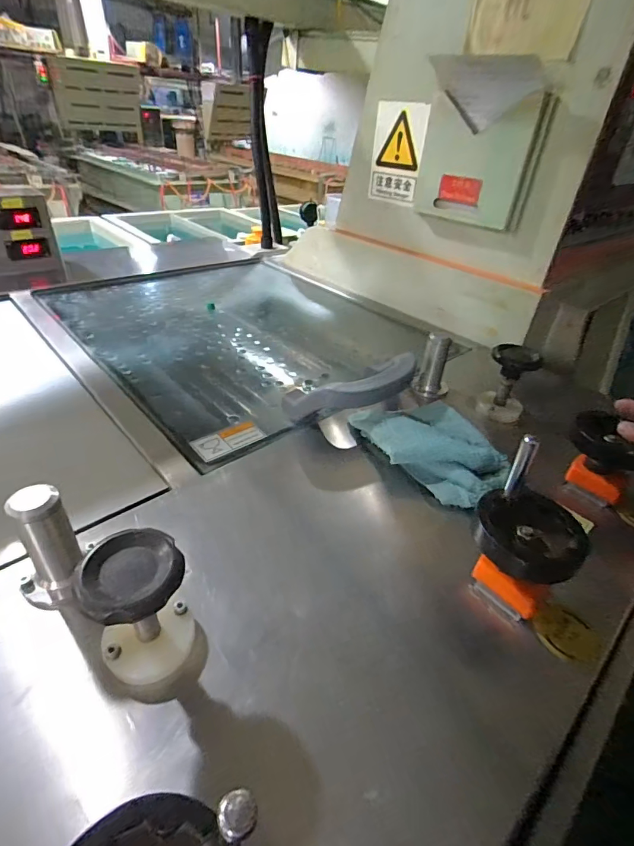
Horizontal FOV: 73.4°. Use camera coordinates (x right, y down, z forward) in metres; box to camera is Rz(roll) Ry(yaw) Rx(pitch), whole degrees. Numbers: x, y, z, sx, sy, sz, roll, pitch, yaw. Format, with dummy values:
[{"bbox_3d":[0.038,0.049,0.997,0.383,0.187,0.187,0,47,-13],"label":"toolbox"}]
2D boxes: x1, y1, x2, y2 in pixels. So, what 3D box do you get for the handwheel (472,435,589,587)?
[{"bbox_3d":[0.200,0.085,0.386,0.095,0.083,0.087,30,42,30],"label":"handwheel"}]

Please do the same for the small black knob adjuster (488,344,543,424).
[{"bbox_3d":[0.310,-0.068,0.689,0.074,0.122,0.069,20,37,19],"label":"small black knob adjuster"}]

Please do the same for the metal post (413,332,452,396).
[{"bbox_3d":[0.202,-0.098,0.740,0.043,0.109,0.041,23,38,23],"label":"metal post"}]

